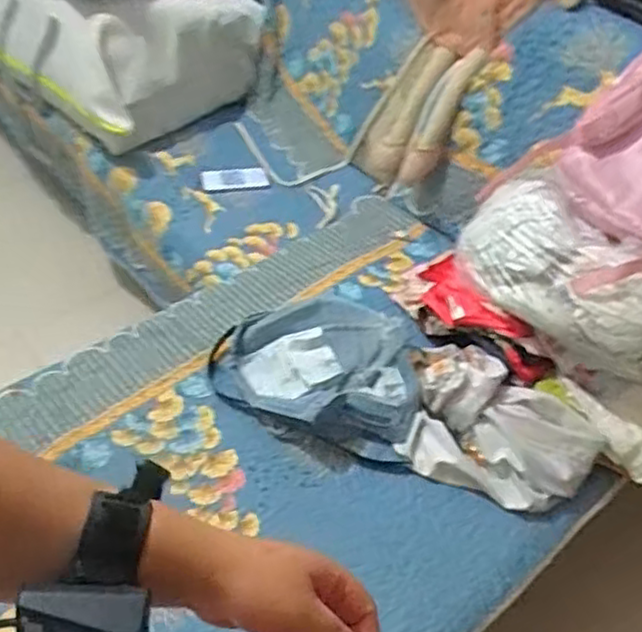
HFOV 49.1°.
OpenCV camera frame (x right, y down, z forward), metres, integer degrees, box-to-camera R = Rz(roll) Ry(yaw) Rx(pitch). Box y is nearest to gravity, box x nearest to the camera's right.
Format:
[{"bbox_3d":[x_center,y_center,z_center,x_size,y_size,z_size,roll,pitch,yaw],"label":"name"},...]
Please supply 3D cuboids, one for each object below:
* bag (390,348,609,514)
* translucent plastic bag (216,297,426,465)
[{"bbox_3d":[0.297,0.200,1.252,0.354,0.116,0.248,31,52,21],"label":"bag"},{"bbox_3d":[0.014,0.086,1.361,0.393,0.073,0.297,22,50,14],"label":"translucent plastic bag"}]

